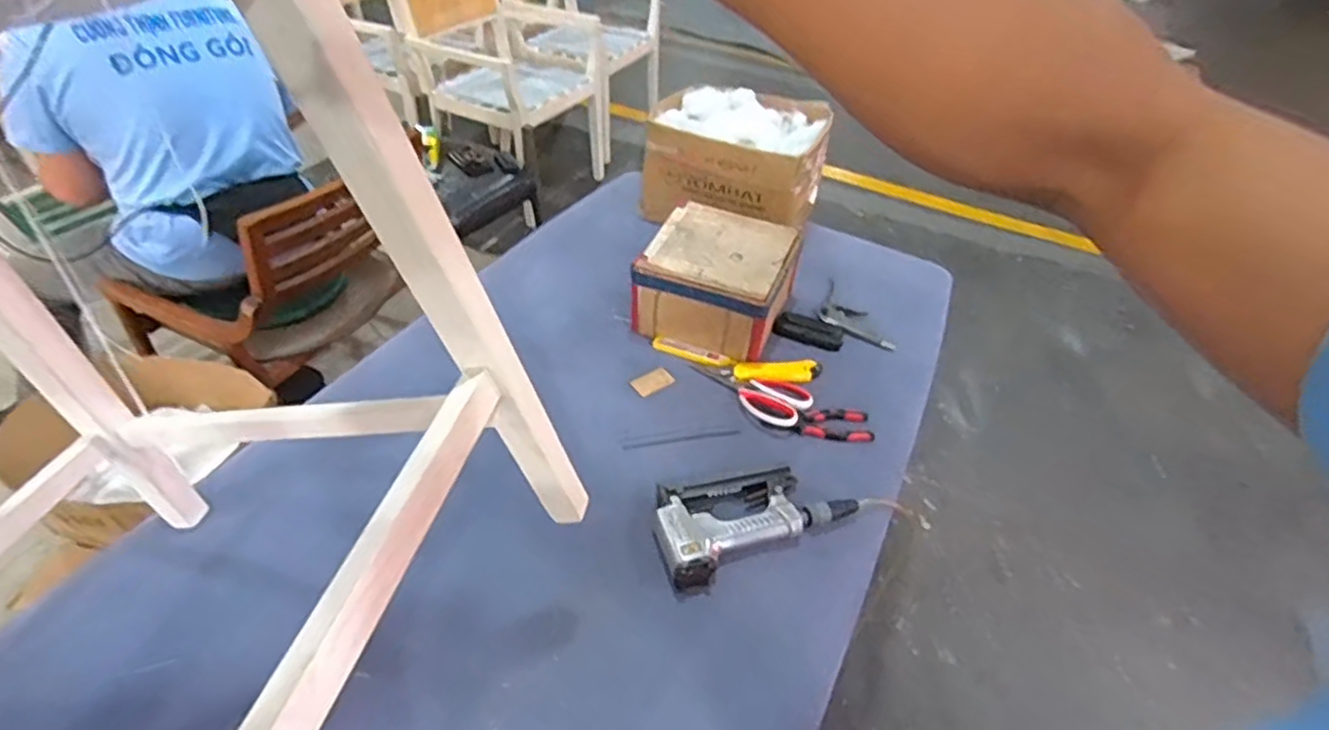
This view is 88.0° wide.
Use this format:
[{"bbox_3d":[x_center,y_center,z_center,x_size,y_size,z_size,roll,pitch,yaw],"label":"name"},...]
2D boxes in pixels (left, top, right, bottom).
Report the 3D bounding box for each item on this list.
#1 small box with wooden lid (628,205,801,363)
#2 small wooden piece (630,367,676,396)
[{"bbox_3d":[0.091,-0.139,1.118,0.222,0.134,0.213,19,43,13],"label":"small box with wooden lid"},{"bbox_3d":[-0.019,0.023,1.031,0.063,0.007,0.039,-25,50,-31],"label":"small wooden piece"}]

